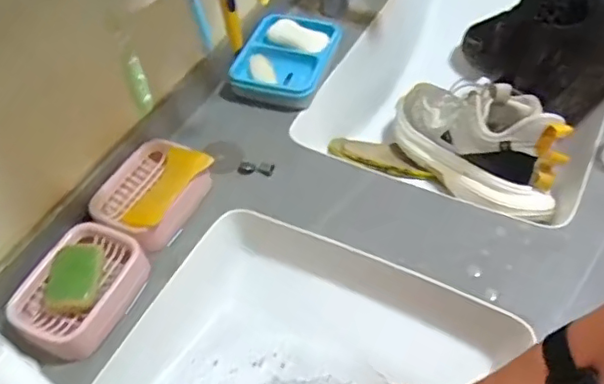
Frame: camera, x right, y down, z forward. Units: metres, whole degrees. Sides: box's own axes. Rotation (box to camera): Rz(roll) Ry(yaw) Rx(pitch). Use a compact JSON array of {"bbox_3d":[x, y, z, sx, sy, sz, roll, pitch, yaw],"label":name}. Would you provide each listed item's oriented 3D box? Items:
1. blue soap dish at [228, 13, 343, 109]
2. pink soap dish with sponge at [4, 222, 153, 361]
[{"bbox_3d":[-0.022,-0.181,0.772,0.125,0.034,0.155,10,52,13],"label":"blue soap dish"},{"bbox_3d":[-0.219,0.093,0.563,0.087,0.049,0.125,21,55,21],"label":"pink soap dish with sponge"}]

